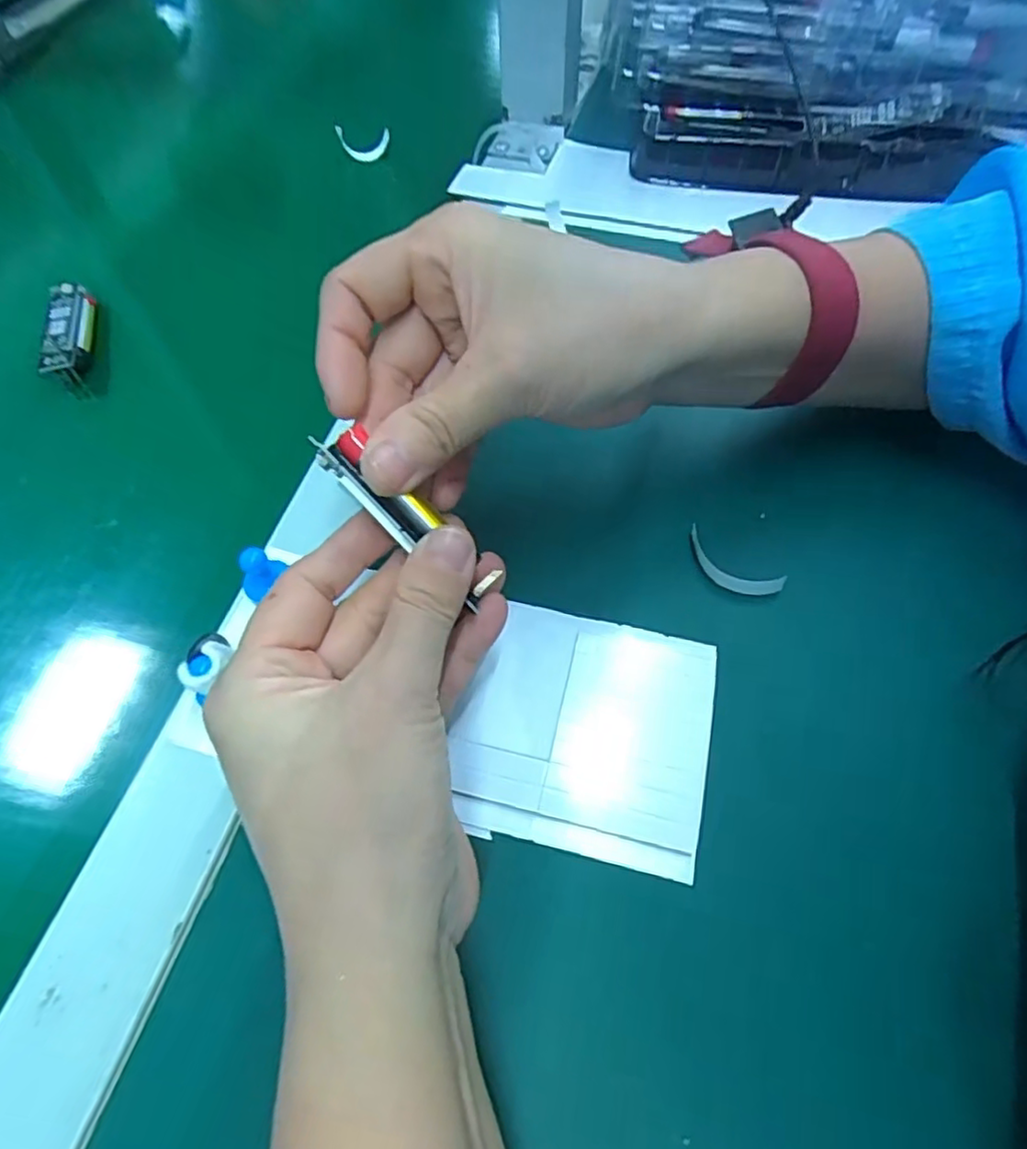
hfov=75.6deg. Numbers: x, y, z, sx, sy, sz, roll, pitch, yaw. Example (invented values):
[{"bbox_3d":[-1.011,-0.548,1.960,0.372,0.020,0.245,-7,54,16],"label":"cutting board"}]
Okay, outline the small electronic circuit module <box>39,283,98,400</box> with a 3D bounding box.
[{"bbox_3d":[-0.220,-0.118,0.330,0.018,0.015,0.069,-12,60,-6],"label":"small electronic circuit module"}]

